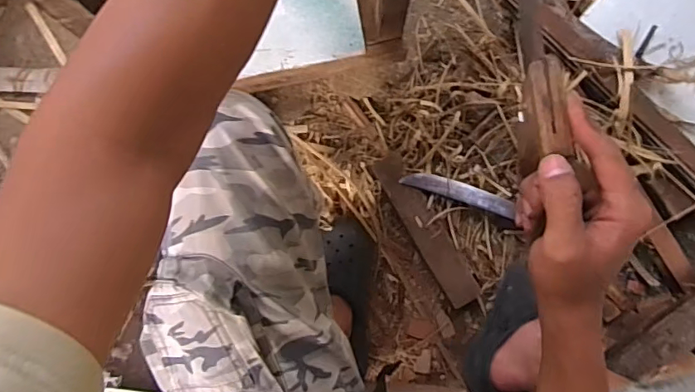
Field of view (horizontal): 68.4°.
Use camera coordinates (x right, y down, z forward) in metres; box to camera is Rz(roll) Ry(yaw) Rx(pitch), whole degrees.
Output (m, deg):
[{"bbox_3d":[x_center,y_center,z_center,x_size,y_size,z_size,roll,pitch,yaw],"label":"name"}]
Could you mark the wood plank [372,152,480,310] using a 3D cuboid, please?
[{"bbox_3d":[0.135,0.055,0.879,0.055,0.013,0.281,-30,81,6],"label":"wood plank"}]

